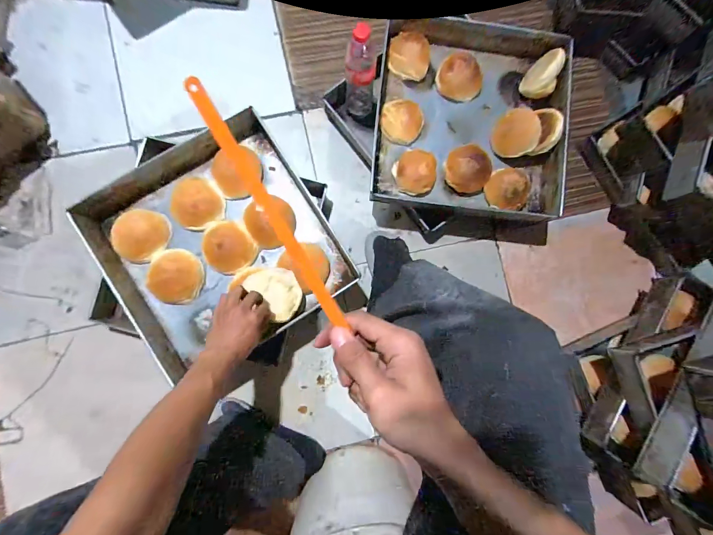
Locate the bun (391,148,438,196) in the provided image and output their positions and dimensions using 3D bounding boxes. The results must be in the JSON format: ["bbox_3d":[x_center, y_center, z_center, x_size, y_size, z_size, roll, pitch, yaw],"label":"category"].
[{"bbox_3d":[0.130,-0.210,0.728,0.100,0.049,0.089,24,84,-2],"label":"bun"}]

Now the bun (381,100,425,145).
[{"bbox_3d":[0.101,-0.322,0.736,0.097,0.035,0.085,18,84,-2],"label":"bun"}]

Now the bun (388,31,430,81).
[{"bbox_3d":[0.121,-0.480,0.748,0.095,0.053,0.080,8,85,-3],"label":"bun"}]

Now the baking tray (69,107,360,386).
[{"bbox_3d":[-0.283,-0.049,0.674,0.415,0.086,0.418,-31,88,-6],"label":"baking tray"}]

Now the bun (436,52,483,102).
[{"bbox_3d":[0.239,-0.434,0.749,0.106,0.054,0.090,33,84,-1],"label":"bun"}]

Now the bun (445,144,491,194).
[{"bbox_3d":[0.251,-0.220,0.735,0.101,0.053,0.081,26,84,-1],"label":"bun"}]

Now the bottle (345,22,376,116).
[{"bbox_3d":[0.008,-0.404,0.700,0.065,0.191,0.056,0,85,-4],"label":"bottle"}]

